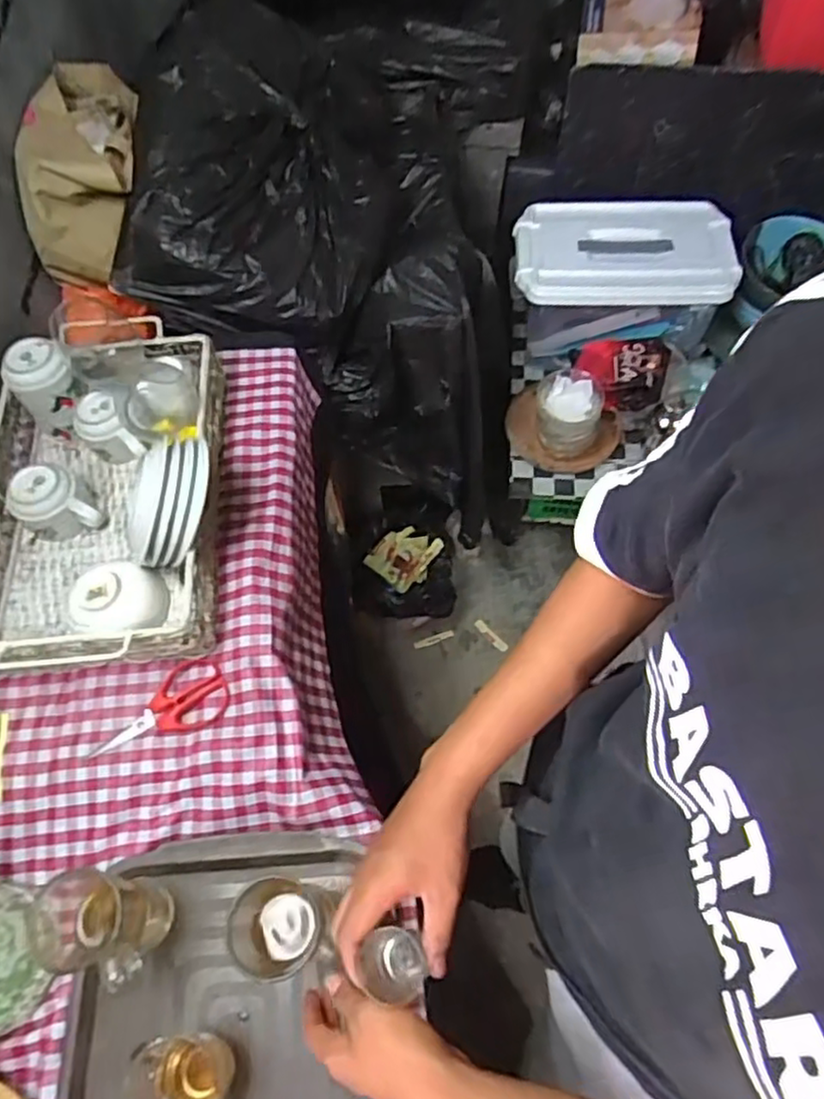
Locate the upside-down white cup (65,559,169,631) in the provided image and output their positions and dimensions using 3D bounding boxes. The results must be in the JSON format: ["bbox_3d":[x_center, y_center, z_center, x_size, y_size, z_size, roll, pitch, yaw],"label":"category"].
[{"bbox_3d":[-0.324,0.058,0.767,0.093,0.055,0.086,-10,62,-3],"label":"upside-down white cup"}]

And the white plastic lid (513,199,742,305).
[{"bbox_3d":[0.384,-0.546,1.251,0.387,0.048,0.242,3,62,4],"label":"white plastic lid"}]

